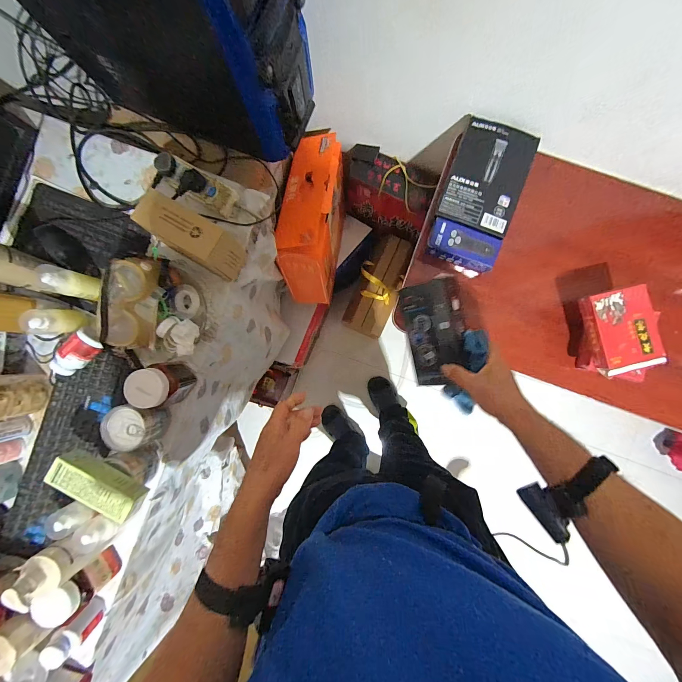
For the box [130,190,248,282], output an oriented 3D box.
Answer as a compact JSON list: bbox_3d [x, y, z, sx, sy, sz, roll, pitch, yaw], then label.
[{"bbox_3d":[-0.267,-0.184,0.547,0.149,0.128,0.076,27,89,2],"label":"box"}]

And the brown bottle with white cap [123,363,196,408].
[{"bbox_3d":[-0.320,0.076,0.539,0.065,0.107,0.061,0,89,1],"label":"brown bottle with white cap"}]

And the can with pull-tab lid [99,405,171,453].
[{"bbox_3d":[-0.378,0.156,0.555,0.086,0.066,0.078,5,89,1],"label":"can with pull-tab lid"}]

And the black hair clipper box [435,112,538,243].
[{"bbox_3d":[0.344,-0.385,0.727,0.175,0.080,0.256,20,89,1],"label":"black hair clipper box"}]

